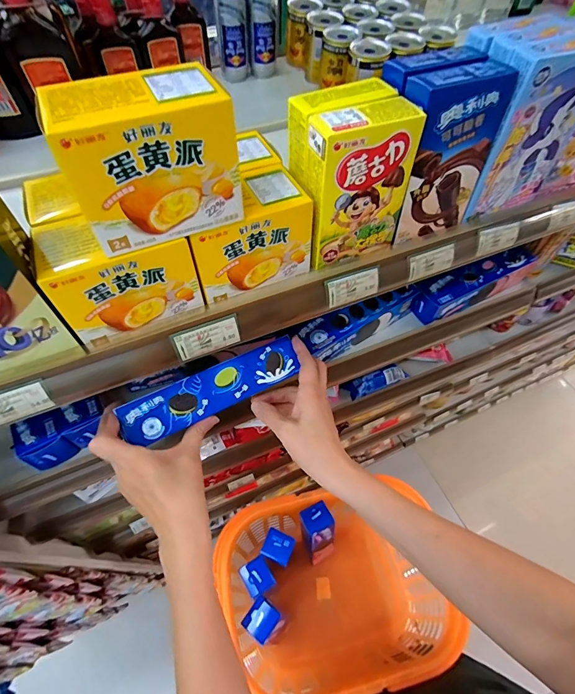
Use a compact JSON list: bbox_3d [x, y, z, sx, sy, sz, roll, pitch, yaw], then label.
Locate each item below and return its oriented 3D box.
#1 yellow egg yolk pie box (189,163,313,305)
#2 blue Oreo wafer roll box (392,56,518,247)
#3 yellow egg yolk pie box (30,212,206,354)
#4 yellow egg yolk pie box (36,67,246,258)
[{"bbox_3d":[-0.037,-0.103,0.341,0.105,0.077,0.061,-20,61,-14],"label":"yellow egg yolk pie box"},{"bbox_3d":[0.143,-0.177,0.353,0.087,0.139,0.045,-21,61,-14],"label":"blue Oreo wafer roll box"},{"bbox_3d":[-0.134,-0.062,0.313,0.108,0.080,0.063,-20,61,-14],"label":"yellow egg yolk pie box"},{"bbox_3d":[-0.094,-0.129,0.257,0.113,0.084,0.065,-20,61,-13],"label":"yellow egg yolk pie box"}]

